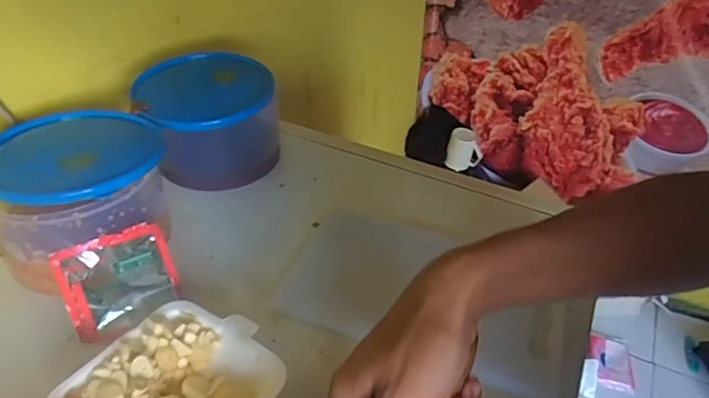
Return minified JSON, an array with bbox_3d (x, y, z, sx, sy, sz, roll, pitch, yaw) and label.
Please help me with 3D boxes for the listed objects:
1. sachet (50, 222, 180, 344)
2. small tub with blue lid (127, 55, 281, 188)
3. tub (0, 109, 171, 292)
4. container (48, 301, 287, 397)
[{"bbox_3d":[-0.193,0.067,0.436,0.084,0.007,0.077,-22,87,-27],"label":"sachet"},{"bbox_3d":[-0.154,-0.079,0.584,0.133,0.115,0.126,1,39,-1],"label":"small tub with blue lid"},{"bbox_3d":[-0.244,-0.004,0.480,0.138,0.115,0.140,1,39,-1],"label":"tub"},{"bbox_3d":[-0.123,0.139,0.369,0.123,0.034,0.130,25,44,27],"label":"container"}]

